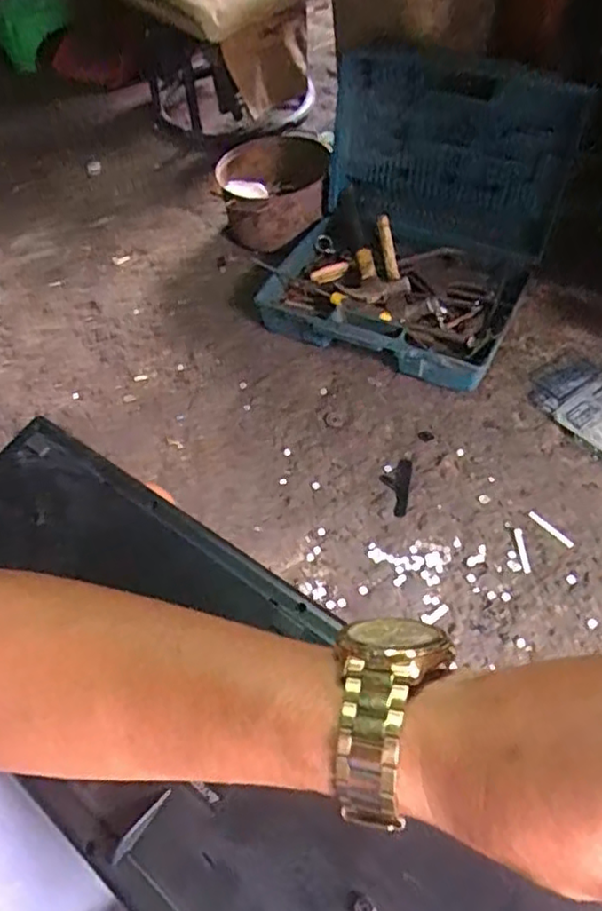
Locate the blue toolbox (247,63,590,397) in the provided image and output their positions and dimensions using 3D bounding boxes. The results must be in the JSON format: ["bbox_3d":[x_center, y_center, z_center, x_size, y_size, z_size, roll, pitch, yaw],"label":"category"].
[{"bbox_3d":[0.186,-0.402,1.113,0.423,0.358,0.386,25,55,21],"label":"blue toolbox"}]

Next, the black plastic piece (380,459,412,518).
[{"bbox_3d":[0.141,0.044,0.982,0.043,0.007,0.107,8,51,8],"label":"black plastic piece"}]

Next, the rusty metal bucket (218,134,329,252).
[{"bbox_3d":[-0.053,-0.538,1.344,0.226,0.137,0.224,-3,50,-1],"label":"rusty metal bucket"}]

